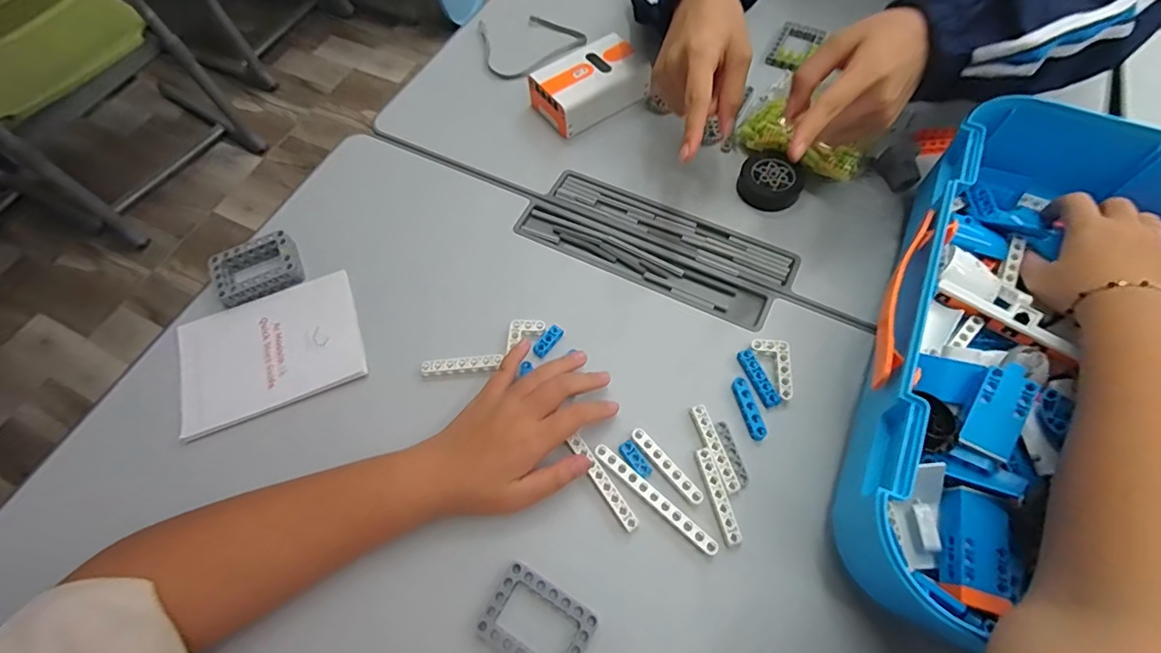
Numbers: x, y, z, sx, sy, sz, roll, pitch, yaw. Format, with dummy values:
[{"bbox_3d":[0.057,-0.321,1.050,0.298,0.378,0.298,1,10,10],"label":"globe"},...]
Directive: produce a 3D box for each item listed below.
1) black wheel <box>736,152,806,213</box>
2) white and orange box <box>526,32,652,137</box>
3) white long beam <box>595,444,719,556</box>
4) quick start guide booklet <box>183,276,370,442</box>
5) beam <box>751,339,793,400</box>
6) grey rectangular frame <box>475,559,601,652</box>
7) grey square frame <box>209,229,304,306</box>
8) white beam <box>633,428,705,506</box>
[{"bbox_3d":[0.185,-0.141,0.504,0.059,0.019,0.055,-1,64,2],"label":"black wheel"},{"bbox_3d":[0.010,-0.261,0.555,0.114,0.039,0.070,-32,67,-13],"label":"white and orange box"},{"bbox_3d":[0.054,0.126,0.381,0.108,0.004,0.011,38,71,19],"label":"white long beam"},{"bbox_3d":[-0.269,0.019,0.450,0.149,0.008,0.110,-20,67,-8],"label":"quick start guide booklet"},{"bbox_3d":[0.163,0.032,0.423,0.025,0.009,0.053,-19,64,-7],"label":"beam"},{"bbox_3d":[-0.029,0.203,0.351,0.072,0.011,0.054,29,68,16],"label":"grey rectangular frame"},{"bbox_3d":[-0.301,-0.055,0.481,0.075,0.025,0.052,-29,66,-11],"label":"grey square frame"},{"bbox_3d":[0.065,0.105,0.390,0.011,0.004,0.069,-38,68,-15],"label":"white beam"}]

